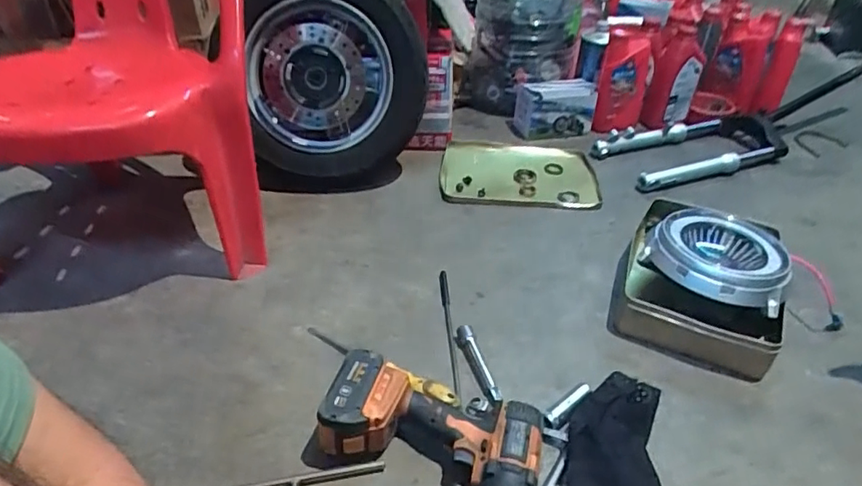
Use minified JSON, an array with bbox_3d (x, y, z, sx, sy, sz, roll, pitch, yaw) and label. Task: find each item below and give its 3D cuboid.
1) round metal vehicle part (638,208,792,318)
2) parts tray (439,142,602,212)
[{"bbox_3d":[0.414,0.015,0.824,0.190,0.051,0.160,18,40,20],"label":"round metal vehicle part"},{"bbox_3d":[0.176,-0.150,1.141,0.309,0.032,0.219,2,37,-2],"label":"parts tray"}]

